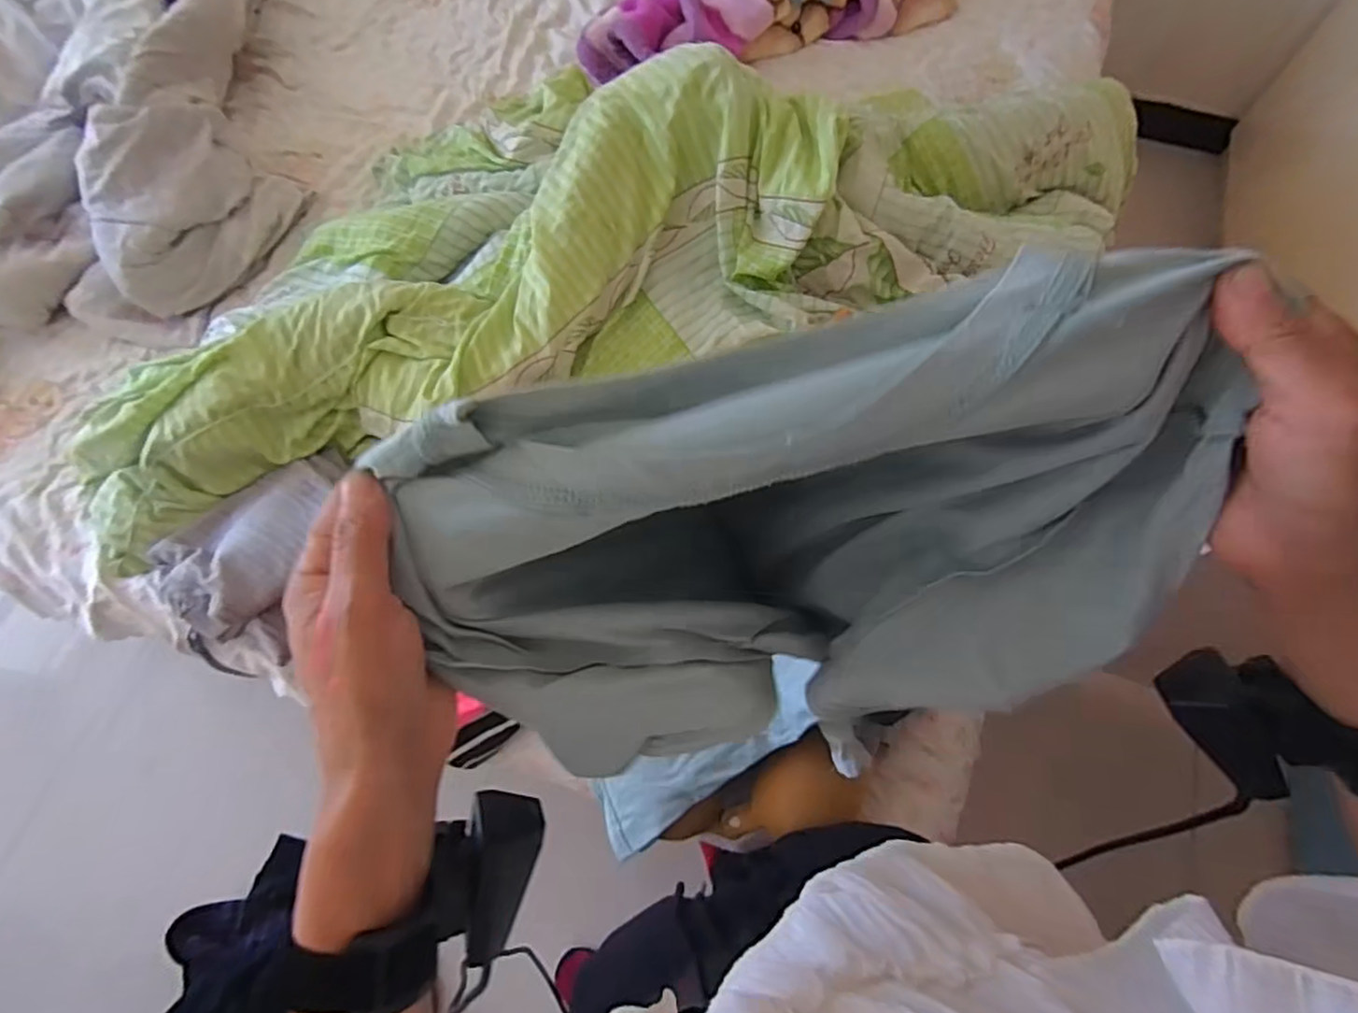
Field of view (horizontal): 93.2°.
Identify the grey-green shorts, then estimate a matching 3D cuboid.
[{"bbox_3d":[0.050,0.028,0.282,0.297,0.198,0.132,-12,68,-4],"label":"grey-green shorts"}]

